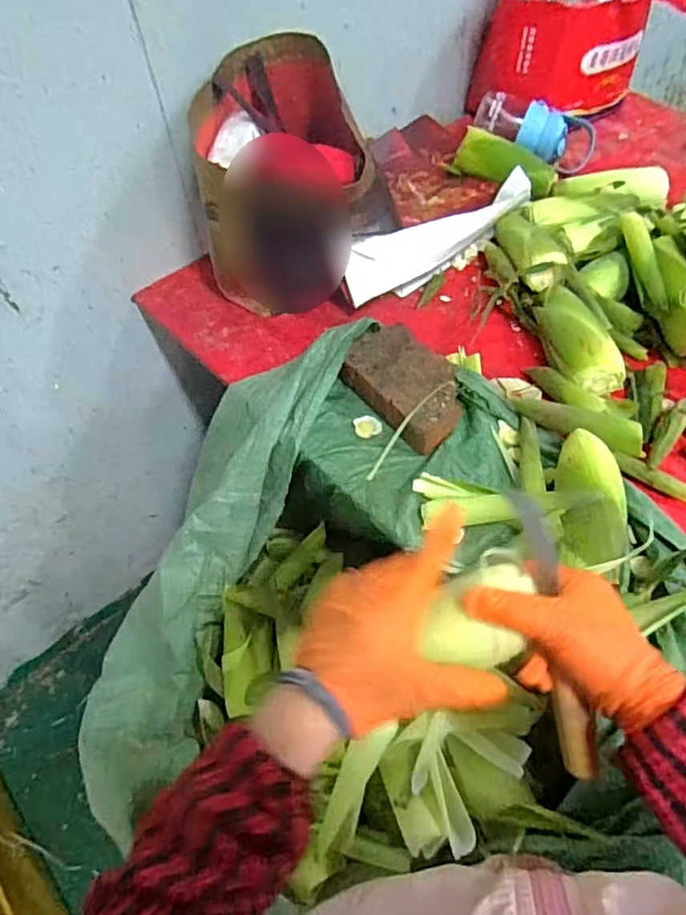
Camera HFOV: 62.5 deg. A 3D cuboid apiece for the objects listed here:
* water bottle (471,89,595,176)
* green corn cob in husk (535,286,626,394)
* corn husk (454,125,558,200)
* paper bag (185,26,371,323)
[{"bbox_3d":[0.367,-0.617,1.078,0.232,0.084,0.078,18,55,-7],"label":"water bottle"},{"bbox_3d":[0.327,-0.169,0.787,0.082,0.071,0.173,-6,53,0],"label":"green corn cob in husk"},{"bbox_3d":[0.292,-0.537,1.026,0.188,0.068,0.046,30,61,24],"label":"corn husk"},{"bbox_3d":[-0.093,-0.400,0.841,0.236,0.275,0.291,-12,54,-5],"label":"paper bag"}]

